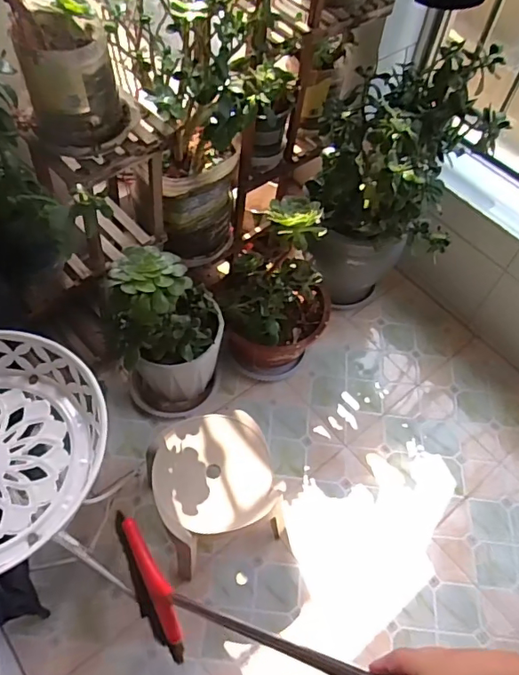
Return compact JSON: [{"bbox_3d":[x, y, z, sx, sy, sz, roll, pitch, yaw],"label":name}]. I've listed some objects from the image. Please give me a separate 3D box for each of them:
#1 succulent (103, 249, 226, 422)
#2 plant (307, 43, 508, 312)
[{"bbox_3d":[-0.232,-0.003,1.285,0.279,0.510,0.212,-7,58,-7],"label":"succulent"},{"bbox_3d":[0.340,-0.399,1.436,0.404,0.683,0.429,15,57,6],"label":"plant"}]

